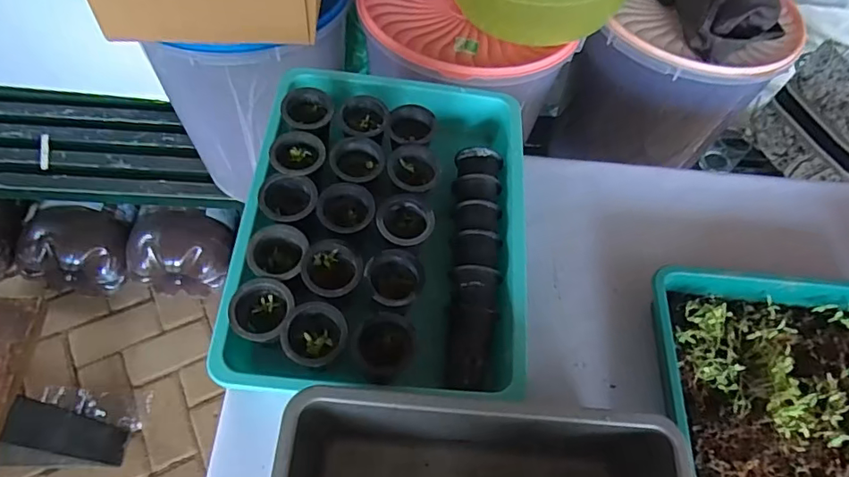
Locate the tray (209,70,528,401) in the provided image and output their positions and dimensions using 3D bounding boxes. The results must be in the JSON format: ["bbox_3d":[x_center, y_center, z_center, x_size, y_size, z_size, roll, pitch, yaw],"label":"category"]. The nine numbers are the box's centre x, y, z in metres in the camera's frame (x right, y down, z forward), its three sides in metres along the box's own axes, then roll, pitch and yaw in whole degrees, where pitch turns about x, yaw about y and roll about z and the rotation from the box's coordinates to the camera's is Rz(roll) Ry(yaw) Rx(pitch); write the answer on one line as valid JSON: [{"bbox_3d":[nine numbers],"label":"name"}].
[{"bbox_3d":[-0.035,-0.012,0.524,0.260,0.095,0.345,5,57,-2],"label":"tray"}]

